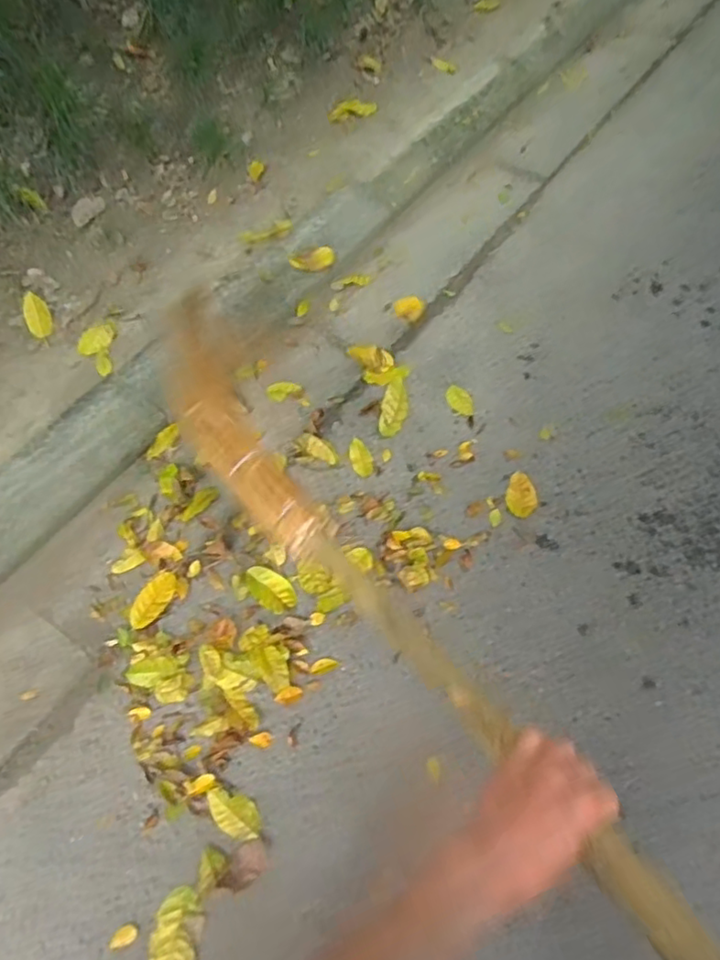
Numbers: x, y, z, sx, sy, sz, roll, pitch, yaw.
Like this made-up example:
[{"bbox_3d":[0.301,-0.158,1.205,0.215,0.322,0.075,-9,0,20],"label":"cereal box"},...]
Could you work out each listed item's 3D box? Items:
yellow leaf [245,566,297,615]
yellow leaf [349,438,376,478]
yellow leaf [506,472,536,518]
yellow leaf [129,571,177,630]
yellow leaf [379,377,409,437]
[{"bbox_3d":[-0.190,0.227,1.323,0.073,0.010,0.120,-39,67,-22],"label":"yellow leaf"},{"bbox_3d":[0.002,-0.054,1.498,0.054,0.004,0.108,-14,62,-10],"label":"yellow leaf"},{"bbox_3d":[0.373,0.034,1.447,0.067,0.007,0.115,9,60,3],"label":"yellow leaf"},{"bbox_3d":[-0.432,0.248,1.310,0.068,0.007,0.131,22,61,12],"label":"yellow leaf"},{"bbox_3d":[0.087,-0.186,1.560,0.065,0.035,0.162,6,60,1],"label":"yellow leaf"}]

